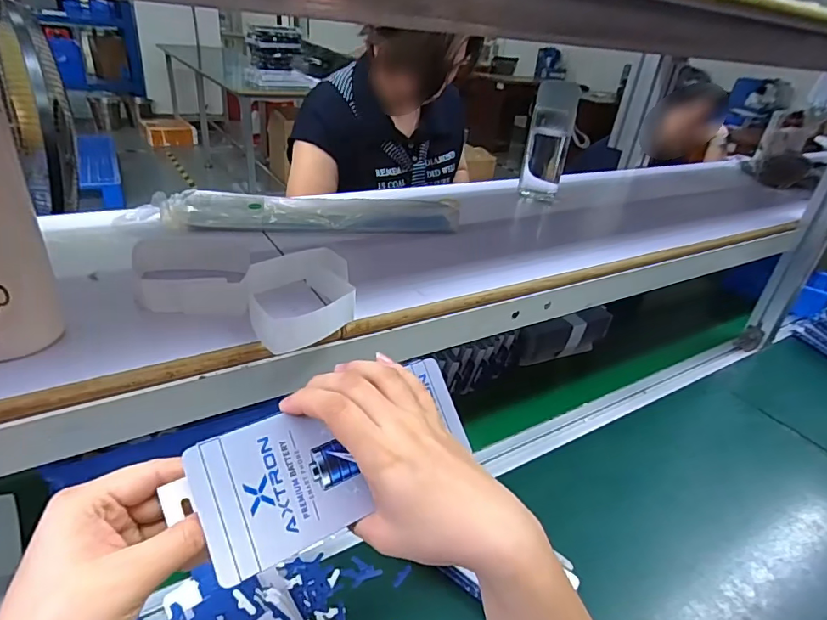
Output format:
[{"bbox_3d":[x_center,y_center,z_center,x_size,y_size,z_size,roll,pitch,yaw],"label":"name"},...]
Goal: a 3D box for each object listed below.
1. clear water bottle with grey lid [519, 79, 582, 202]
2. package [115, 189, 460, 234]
[{"bbox_3d":[0.197,-0.243,0.728,0.063,0.158,0.049,13,31,10],"label":"clear water bottle with grey lid"},{"bbox_3d":[-0.122,-0.115,0.578,0.359,0.024,0.072,-2,32,-16],"label":"package"}]

